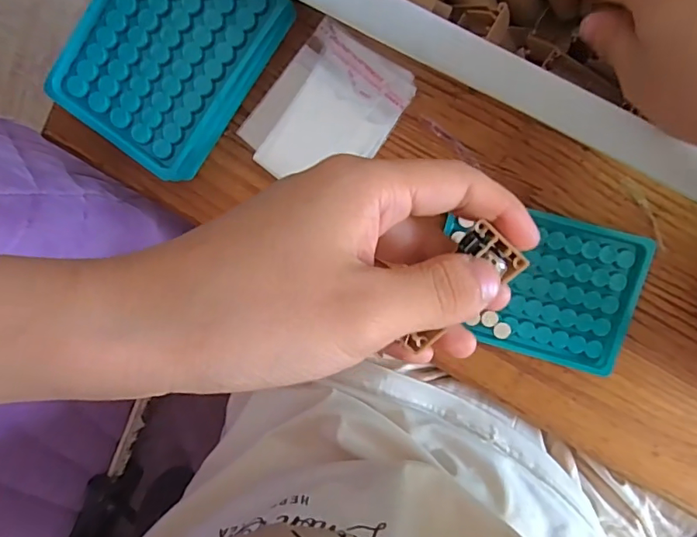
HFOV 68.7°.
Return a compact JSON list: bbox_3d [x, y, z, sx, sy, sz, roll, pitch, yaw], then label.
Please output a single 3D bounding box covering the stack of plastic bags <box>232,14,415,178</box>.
[{"bbox_3d":[-0.014,-0.102,0.336,0.077,0.007,0.101,39,99,-2],"label":"stack of plastic bags"}]

